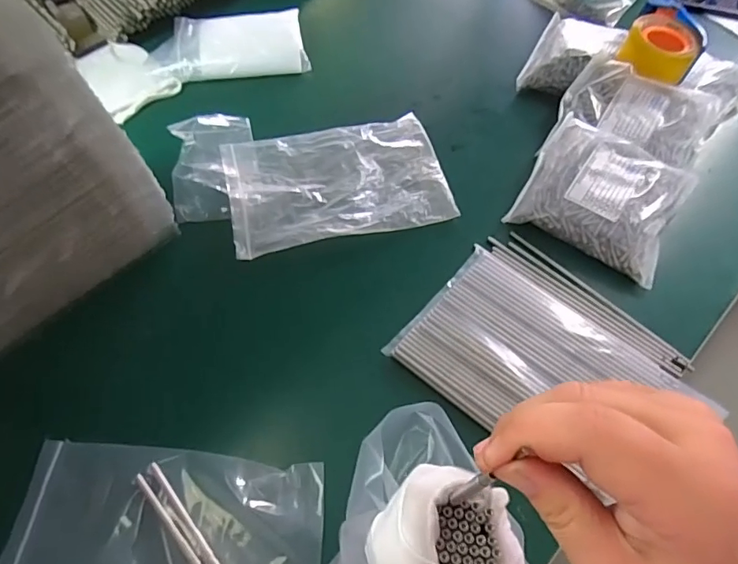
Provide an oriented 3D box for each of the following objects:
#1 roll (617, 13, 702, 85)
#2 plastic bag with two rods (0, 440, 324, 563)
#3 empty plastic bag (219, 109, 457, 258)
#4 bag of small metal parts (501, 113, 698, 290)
[{"bbox_3d":[0.437,-0.348,0.761,0.097,0.057,0.097,1,60,-1],"label":"roll"},{"bbox_3d":[-0.198,0.267,0.487,0.295,0.016,0.200,5,60,1],"label":"plastic bag with two rods"},{"bbox_3d":[-0.046,-0.145,0.719,0.297,0.025,0.189,-11,61,-8],"label":"empty plastic bag"},{"bbox_3d":[0.318,-0.121,0.685,0.196,0.052,0.187,29,63,15],"label":"bag of small metal parts"}]

